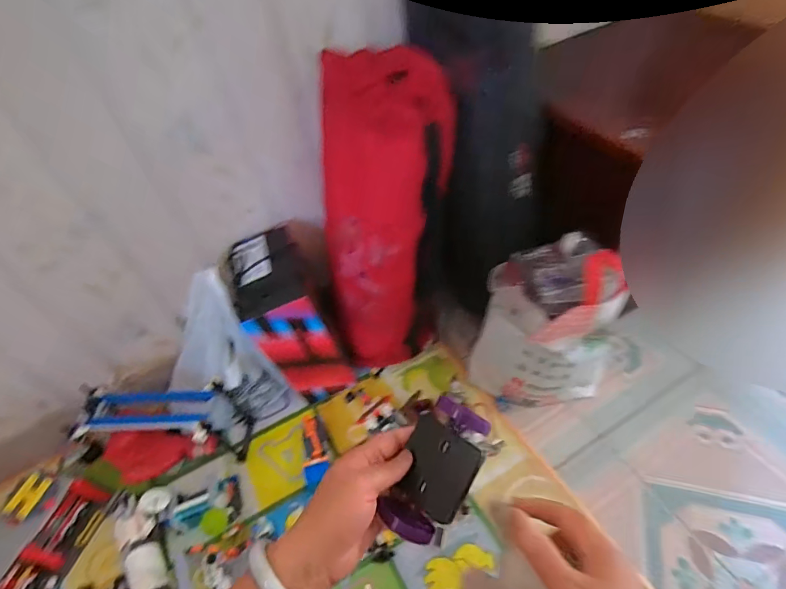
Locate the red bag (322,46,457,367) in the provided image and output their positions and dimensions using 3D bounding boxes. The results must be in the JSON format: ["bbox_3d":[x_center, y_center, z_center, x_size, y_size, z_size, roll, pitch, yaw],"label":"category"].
[{"bbox_3d":[-0.011,-0.101,0.793,0.241,0.573,0.145,-3,49,6],"label":"red bag"}]

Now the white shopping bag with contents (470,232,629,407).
[{"bbox_3d":[0.298,0.065,0.845,0.247,0.357,0.194,24,56,26],"label":"white shopping bag with contents"}]

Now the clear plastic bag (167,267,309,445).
[{"bbox_3d":[-0.344,0.139,0.859,0.180,0.353,0.175,33,61,31],"label":"clear plastic bag"}]

